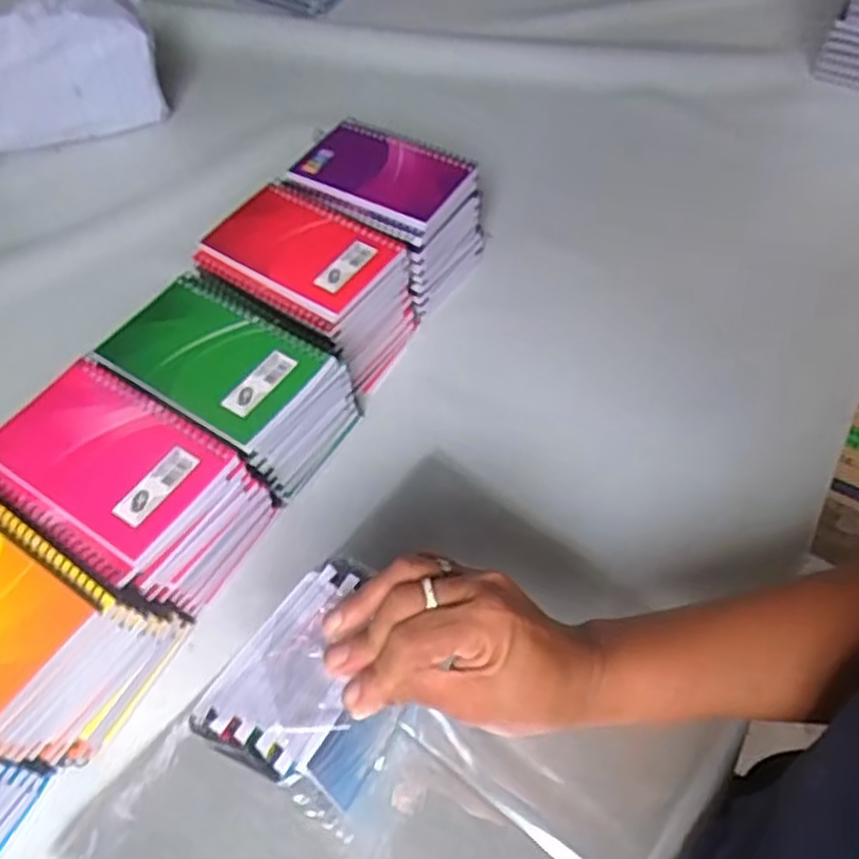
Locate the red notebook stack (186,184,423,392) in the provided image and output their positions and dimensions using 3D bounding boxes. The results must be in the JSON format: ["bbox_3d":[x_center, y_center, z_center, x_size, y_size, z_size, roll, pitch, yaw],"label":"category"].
[{"bbox_3d":[-0.089,-0.103,0.579,0.138,0.099,0.099,29,61,19],"label":"red notebook stack"}]

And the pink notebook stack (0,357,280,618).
[{"bbox_3d":[-0.184,0.046,0.477,0.130,0.111,0.098,31,62,20],"label":"pink notebook stack"}]

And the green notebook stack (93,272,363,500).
[{"bbox_3d":[-0.126,-0.025,0.516,0.132,0.108,0.109,28,61,19],"label":"green notebook stack"}]

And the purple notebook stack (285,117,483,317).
[{"bbox_3d":[-0.036,-0.174,0.630,0.138,0.093,0.099,26,62,16],"label":"purple notebook stack"}]

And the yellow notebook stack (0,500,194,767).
[{"bbox_3d":[-0.234,0.114,0.426,0.140,0.114,0.104,24,60,17],"label":"yellow notebook stack"}]

